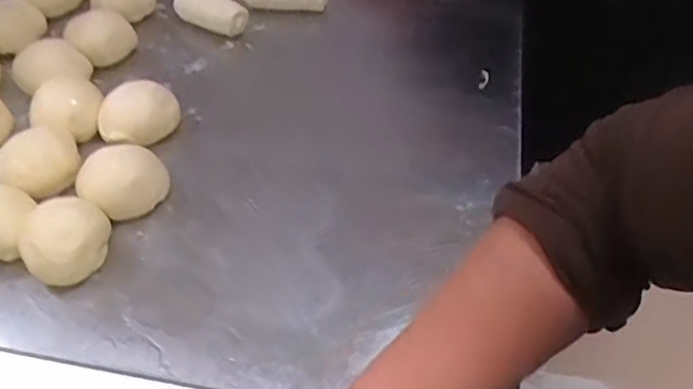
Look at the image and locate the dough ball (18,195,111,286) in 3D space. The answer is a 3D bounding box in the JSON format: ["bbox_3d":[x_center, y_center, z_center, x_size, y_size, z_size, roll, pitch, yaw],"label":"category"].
[{"bbox_3d":[-0.209,0.034,0.476,0.062,0.046,0.057,1,49,-1],"label":"dough ball"}]

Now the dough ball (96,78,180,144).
[{"bbox_3d":[-0.182,-0.070,0.573,0.054,0.043,0.067,29,55,22],"label":"dough ball"}]

